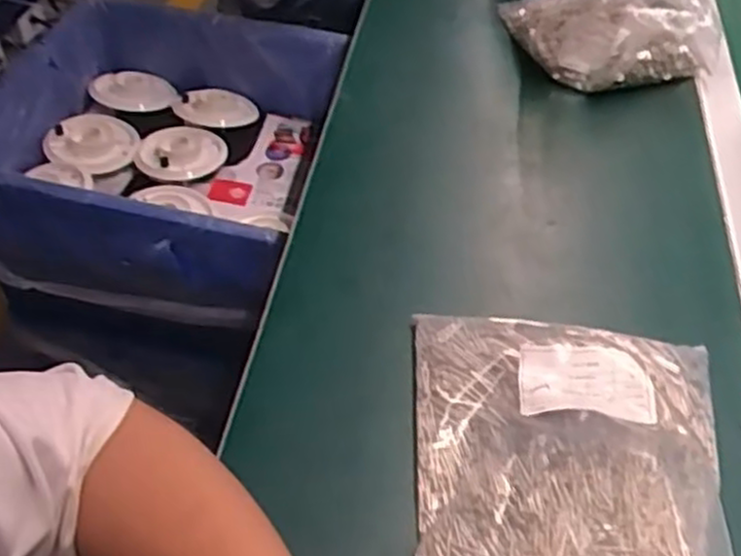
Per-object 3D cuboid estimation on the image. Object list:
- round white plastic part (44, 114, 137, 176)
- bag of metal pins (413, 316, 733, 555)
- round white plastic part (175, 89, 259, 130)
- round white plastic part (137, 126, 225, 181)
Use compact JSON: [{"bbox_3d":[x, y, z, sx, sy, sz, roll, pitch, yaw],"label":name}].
[{"bbox_3d":[-0.384,-0.191,1.072,0.116,0.022,0.112,2,48,-2],"label":"round white plastic part"},{"bbox_3d":[0.114,0.115,0.441,0.187,0.050,0.232,8,49,3],"label":"bag of metal pins"},{"bbox_3d":[-0.226,-0.248,1.127,0.107,0.016,0.107,2,48,-2],"label":"round white plastic part"},{"bbox_3d":[-0.264,-0.175,1.072,0.119,0.033,0.119,-5,49,-7],"label":"round white plastic part"}]

